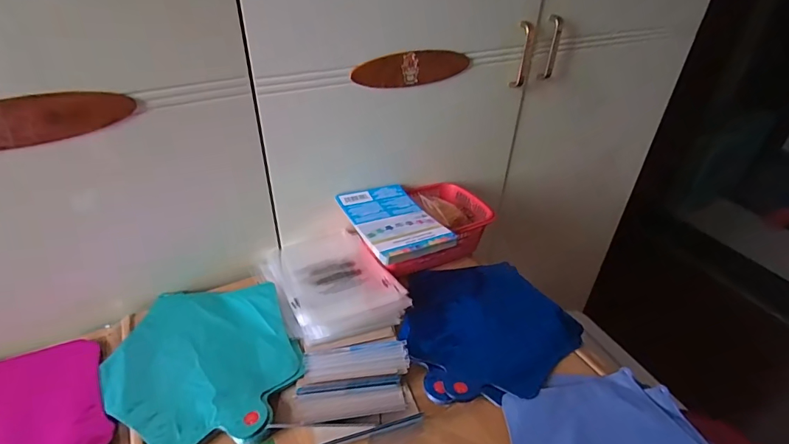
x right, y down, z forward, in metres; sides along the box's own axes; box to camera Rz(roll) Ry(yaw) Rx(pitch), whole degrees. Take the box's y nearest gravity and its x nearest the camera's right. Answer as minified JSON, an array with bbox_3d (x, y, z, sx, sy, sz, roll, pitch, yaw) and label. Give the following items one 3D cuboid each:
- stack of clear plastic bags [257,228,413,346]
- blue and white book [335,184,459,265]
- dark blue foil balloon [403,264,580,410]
[{"bbox_3d":[-0.095,0.084,0.636,0.165,0.034,0.228,-16,41,-24],"label":"stack of clear plastic bags"},{"bbox_3d":[-0.003,-0.007,0.629,0.115,0.021,0.184,-14,40,-22],"label":"blue and white book"},{"bbox_3d":[0.127,0.136,0.566,0.223,0.024,0.208,-1,37,-5],"label":"dark blue foil balloon"}]

